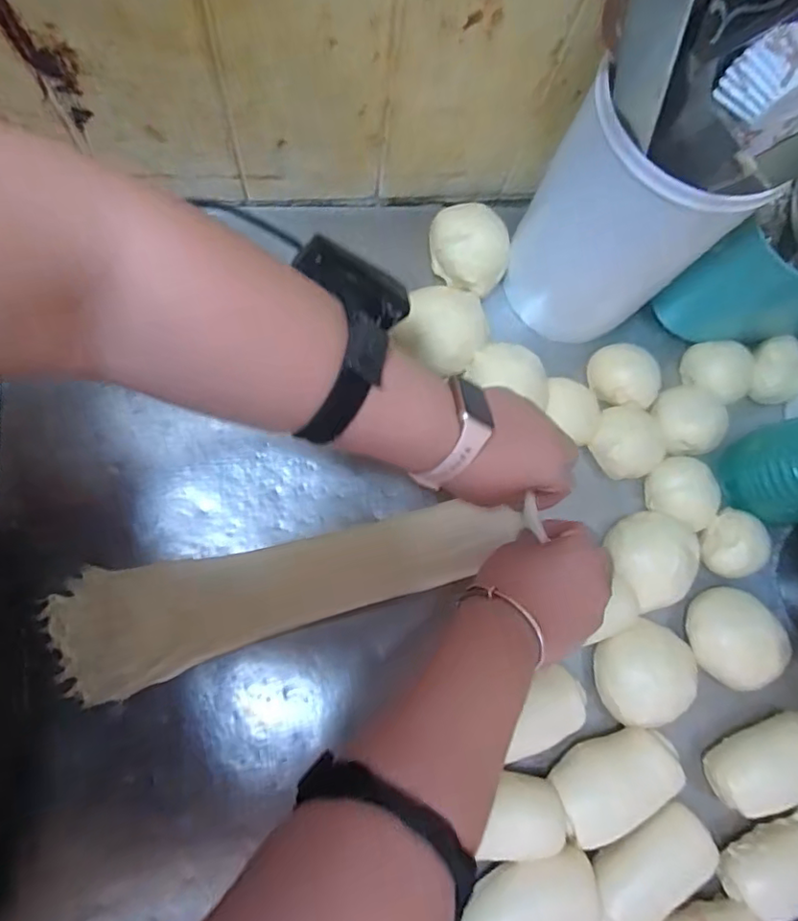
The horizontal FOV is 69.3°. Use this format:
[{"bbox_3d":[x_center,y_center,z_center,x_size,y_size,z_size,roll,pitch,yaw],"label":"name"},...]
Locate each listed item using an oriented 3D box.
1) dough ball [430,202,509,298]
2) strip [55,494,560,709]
[{"bbox_3d":[0.061,-0.183,0.510,0.069,0.047,0.066,1,79,-6],"label":"dough ball"},{"bbox_3d":[-0.078,0.094,0.439,0.359,0.023,0.085,-14,80,-3],"label":"strip"}]

